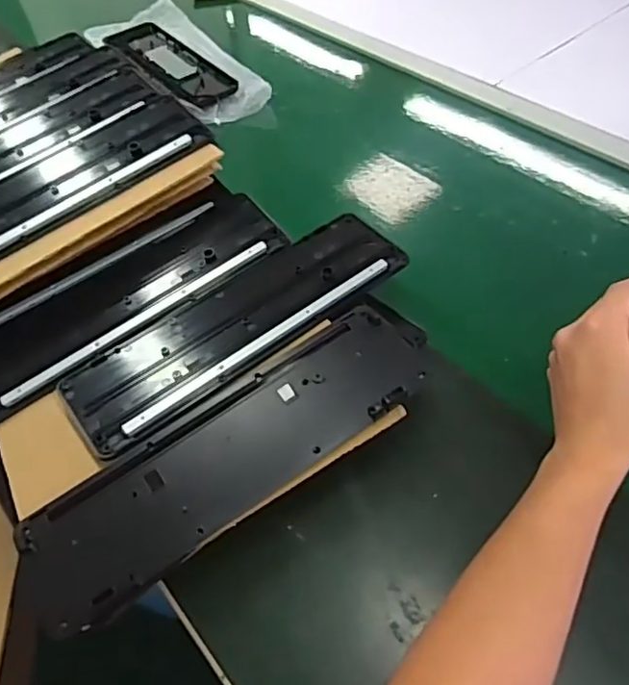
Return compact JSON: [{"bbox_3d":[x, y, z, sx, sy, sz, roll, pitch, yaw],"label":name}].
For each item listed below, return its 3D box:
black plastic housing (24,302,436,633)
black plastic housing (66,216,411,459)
[{"bbox_3d":[-0.083,0.105,0.498,0.360,0.034,0.110,-30,54,-18],"label":"black plastic housing"},{"bbox_3d":[-0.068,-0.021,0.588,0.350,0.014,0.104,-34,55,-20],"label":"black plastic housing"}]

